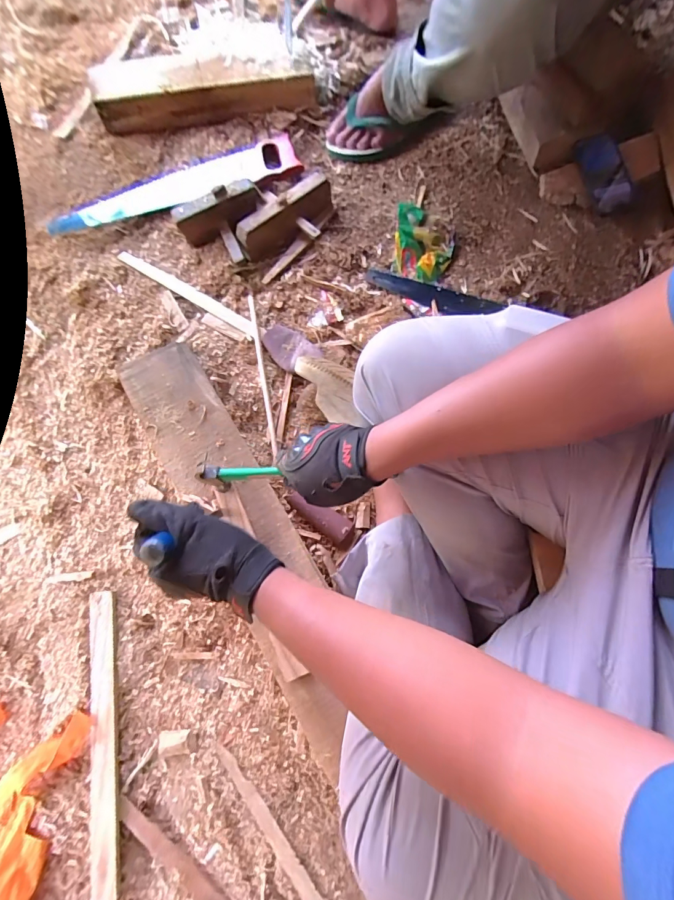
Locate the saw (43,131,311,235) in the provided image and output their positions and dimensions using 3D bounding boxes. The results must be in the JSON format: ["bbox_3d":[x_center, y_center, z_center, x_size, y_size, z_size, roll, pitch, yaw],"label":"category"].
[{"bbox_3d":[-0.305,-0.504,0.720,0.465,0.015,0.082,-19,79,-4],"label":"saw"}]

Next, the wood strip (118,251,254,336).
[{"bbox_3d":[-0.265,-0.278,0.678,0.280,0.005,0.024,31,80,6],"label":"wood strip"}]

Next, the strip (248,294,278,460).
[{"bbox_3d":[-0.126,-0.130,0.648,0.010,0.009,0.289,-10,79,-2],"label":"strip"}]

